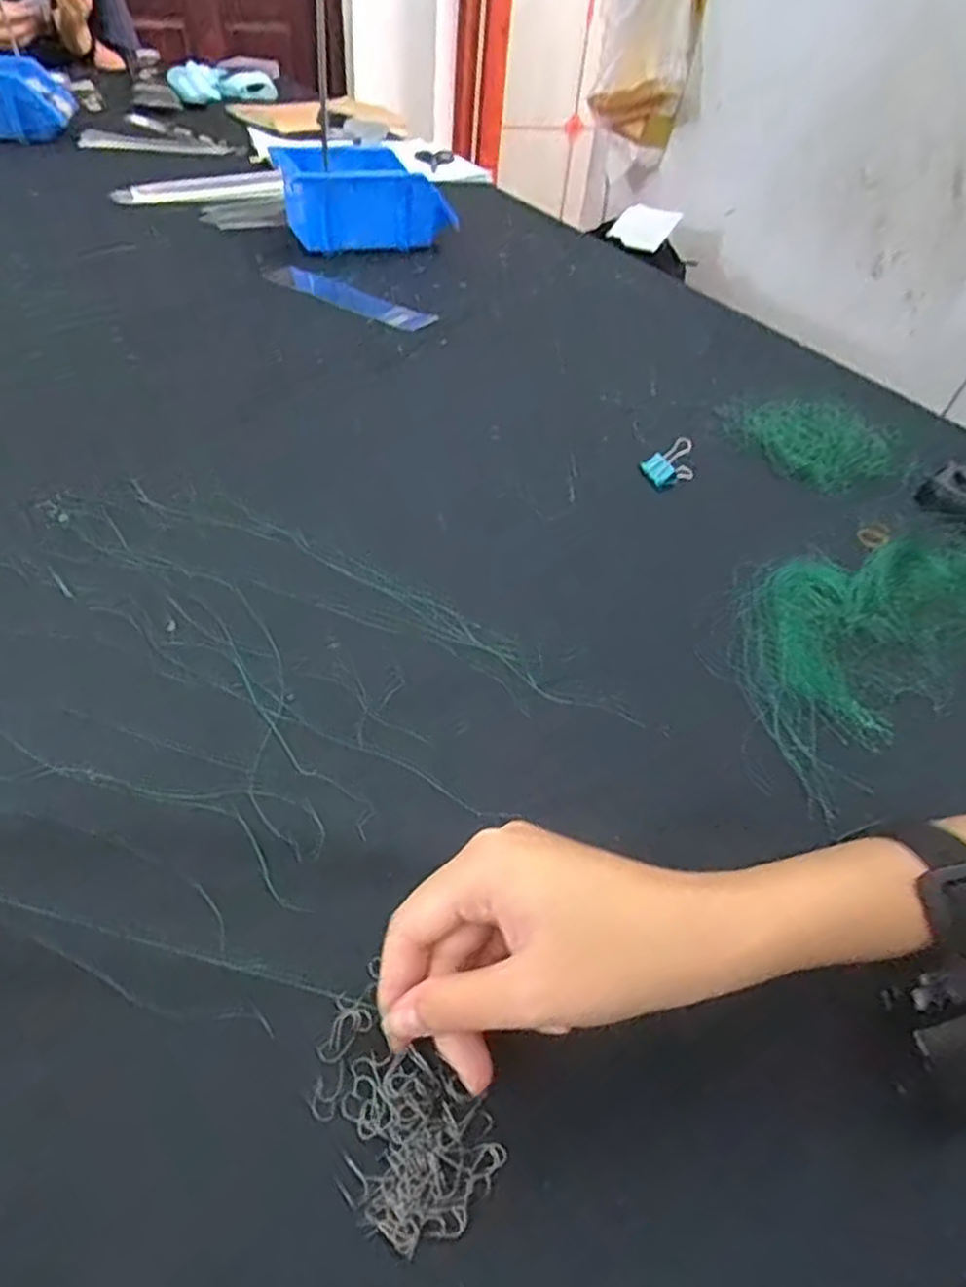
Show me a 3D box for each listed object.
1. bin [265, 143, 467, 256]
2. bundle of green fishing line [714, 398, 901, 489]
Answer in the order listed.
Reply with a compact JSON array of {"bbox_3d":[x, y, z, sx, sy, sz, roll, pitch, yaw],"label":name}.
[{"bbox_3d":[-0.127,-0.487,0.790,0.178,0.082,0.103,-9,48,-14],"label":"bin"},{"bbox_3d":[0.245,-0.157,0.553,0.096,0.024,0.134,-33,58,-31],"label":"bundle of green fishing line"}]

